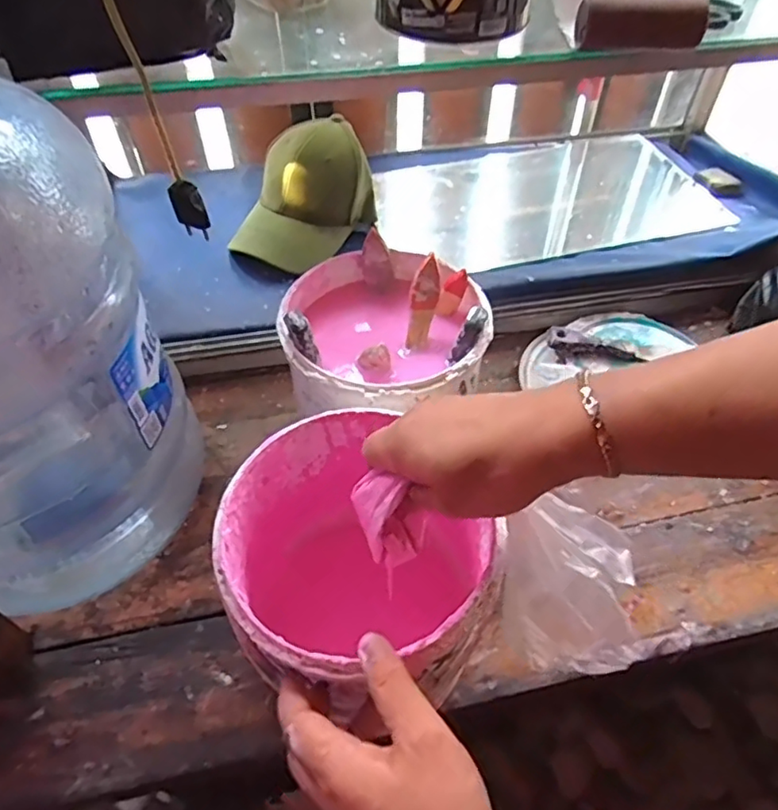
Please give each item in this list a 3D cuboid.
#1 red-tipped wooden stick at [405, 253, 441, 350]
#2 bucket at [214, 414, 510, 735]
[{"bbox_3d":[0.030,-0.088,0.524,0.023,0.080,0.009,13,15,10],"label":"red-tipped wooden stick"},{"bbox_3d":[-0.027,0.128,0.441,0.189,0.183,0.163,28,56,21],"label":"bucket"}]

